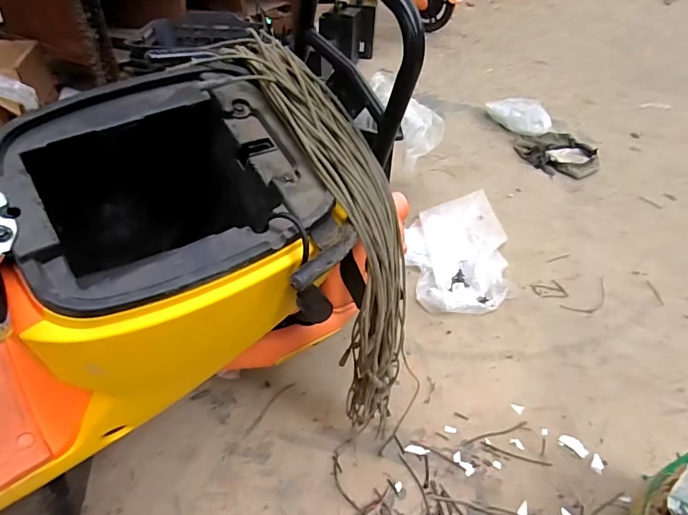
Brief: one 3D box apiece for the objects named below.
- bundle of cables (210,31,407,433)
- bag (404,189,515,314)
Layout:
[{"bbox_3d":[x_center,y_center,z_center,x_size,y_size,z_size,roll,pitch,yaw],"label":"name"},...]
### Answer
[{"bbox_3d":[-0.008,0.000,0.572,0.076,0.549,0.212,-27,24,-30],"label":"bundle of cables"},{"bbox_3d":[0.327,-0.048,1.288,0.275,0.042,0.536,9,42,8],"label":"bag"}]

